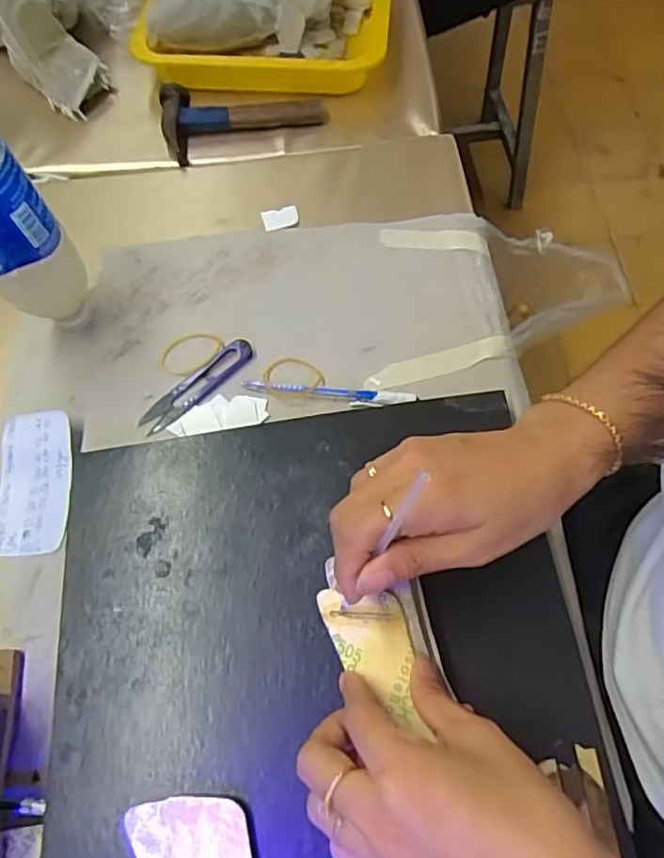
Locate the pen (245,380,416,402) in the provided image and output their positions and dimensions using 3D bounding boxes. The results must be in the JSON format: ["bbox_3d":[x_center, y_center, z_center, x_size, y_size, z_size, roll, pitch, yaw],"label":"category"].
[{"bbox_3d":[-0.003,-0.028,0.448,0.129,0.006,0.010,6,65,5],"label":"pen"}]

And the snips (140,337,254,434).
[{"bbox_3d":[-0.103,-0.034,0.454,0.100,0.008,0.024,-40,69,-16],"label":"snips"}]

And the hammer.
[{"bbox_3d":[-0.087,-0.313,0.589,0.158,0.024,0.093,-12,64,-4],"label":"hammer"}]

